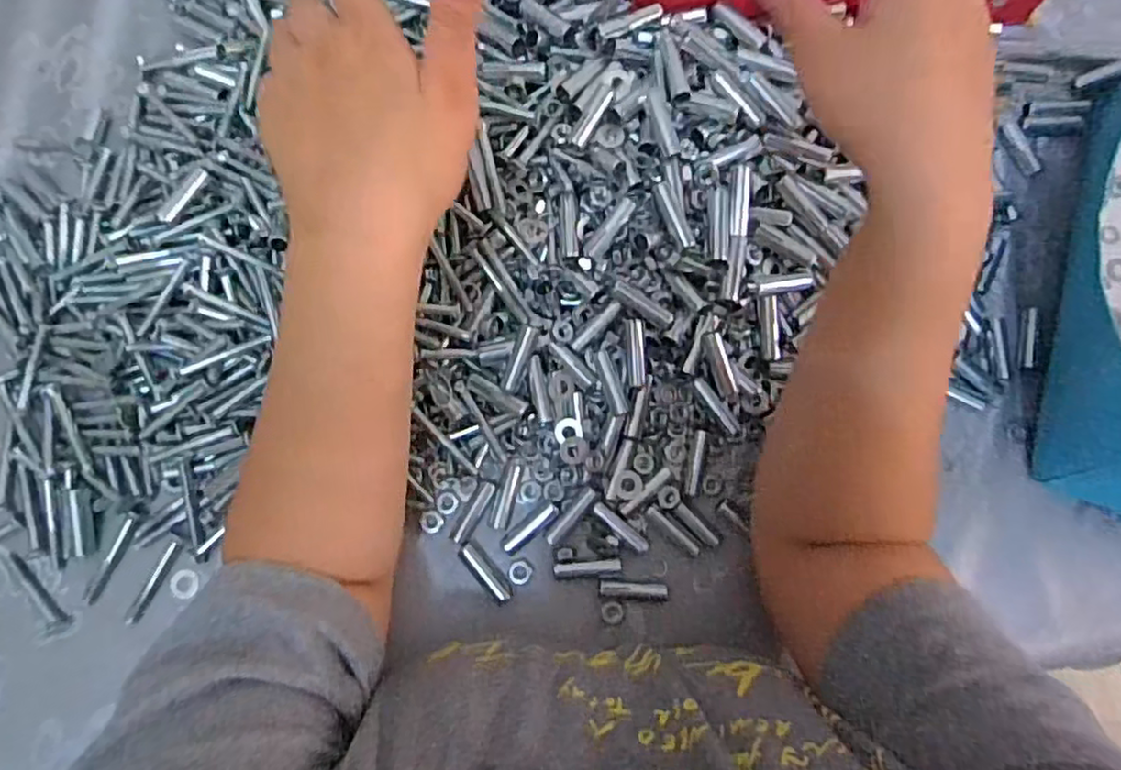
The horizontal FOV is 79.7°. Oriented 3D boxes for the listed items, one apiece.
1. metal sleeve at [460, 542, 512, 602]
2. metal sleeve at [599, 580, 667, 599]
[{"bbox_3d":[-0.043,0.108,0.386,0.010,0.005,0.040,-41,83,-8],"label":"metal sleeve"},{"bbox_3d":[0.042,0.118,0.387,0.038,0.007,0.009,5,79,0],"label":"metal sleeve"}]

